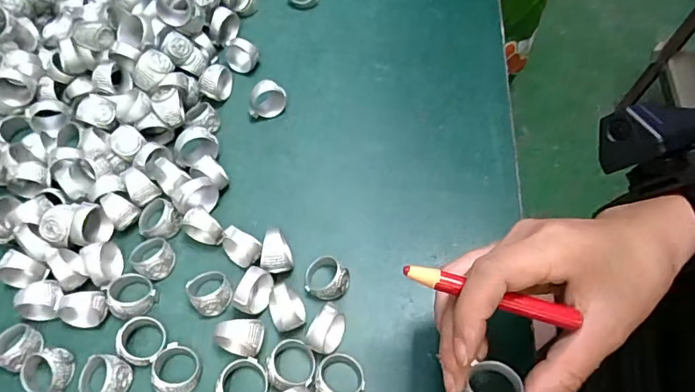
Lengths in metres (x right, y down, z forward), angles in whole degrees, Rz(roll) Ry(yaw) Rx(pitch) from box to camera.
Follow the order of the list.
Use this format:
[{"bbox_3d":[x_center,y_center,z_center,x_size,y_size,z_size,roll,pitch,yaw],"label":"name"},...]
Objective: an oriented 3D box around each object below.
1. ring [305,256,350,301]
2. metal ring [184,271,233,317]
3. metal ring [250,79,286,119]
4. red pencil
[{"bbox_3d":[-0.013,0.049,0.290,0.024,0.016,0.027,-38,68,-19],"label":"ring"},{"bbox_3d":[-0.081,0.058,0.289,0.025,0.015,0.026,-10,36,-10],"label":"metal ring"},{"bbox_3d":[-0.058,-0.069,0.349,0.027,0.023,0.015,-17,63,-10],"label":"metal ring"},{"bbox_3d":[0.059,0.041,0.204,0.071,0.005,0.008,15,62,4],"label":"red pencil"}]

